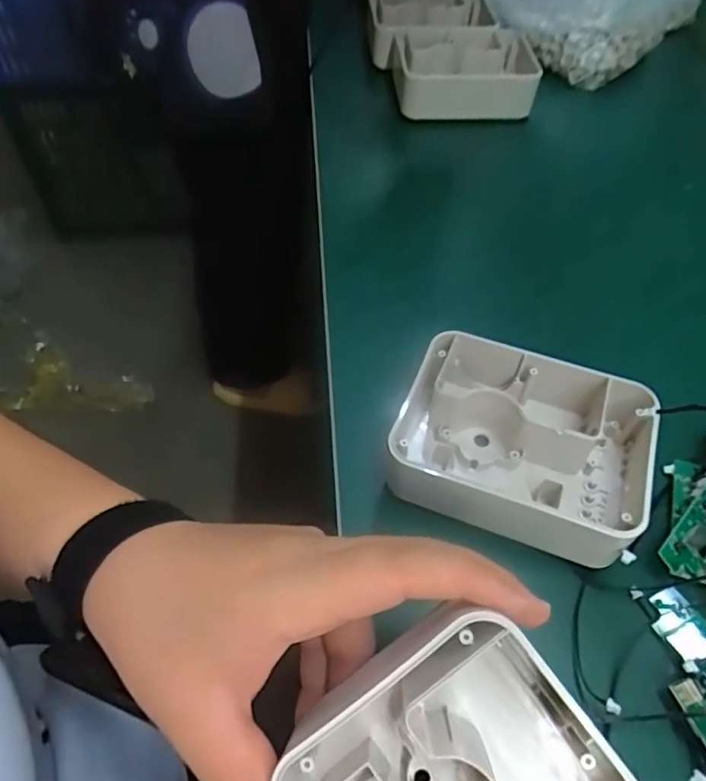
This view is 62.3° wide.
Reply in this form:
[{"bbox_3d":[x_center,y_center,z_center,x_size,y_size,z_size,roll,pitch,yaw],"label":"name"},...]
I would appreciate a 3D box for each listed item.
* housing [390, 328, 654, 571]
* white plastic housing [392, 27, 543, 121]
[{"bbox_3d":[0.091,0.030,0.320,0.135,0.040,0.102,15,57,13],"label":"housing"},{"bbox_3d":[0.106,-0.307,0.563,0.124,0.049,0.099,-1,54,-3],"label":"white plastic housing"}]

